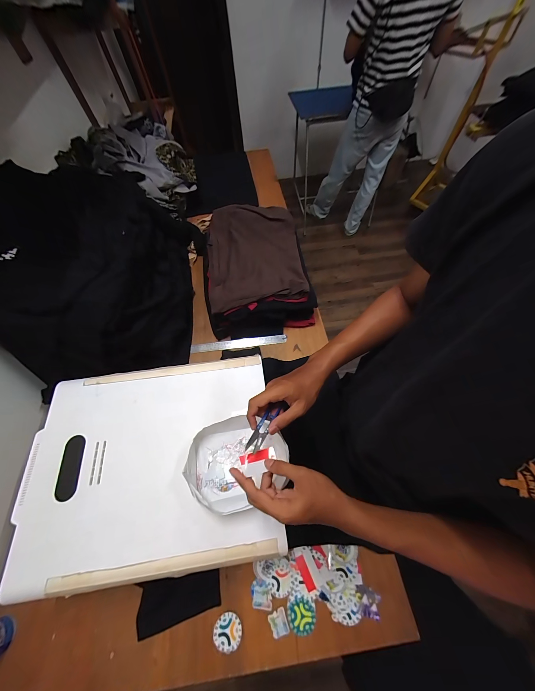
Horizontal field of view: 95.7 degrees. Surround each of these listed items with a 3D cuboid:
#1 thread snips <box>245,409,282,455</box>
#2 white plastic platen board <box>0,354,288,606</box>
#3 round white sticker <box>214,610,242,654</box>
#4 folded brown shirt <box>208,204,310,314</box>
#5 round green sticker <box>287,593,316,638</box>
[{"bbox_3d":[-0.007,0.138,0.403,0.021,0.011,0.082,25,60,16],"label":"thread snips"},{"bbox_3d":[-0.244,0.232,0.509,0.494,0.022,0.397,-8,61,-1],"label":"white plastic platen board"},{"bbox_3d":[-0.082,0.589,0.498,0.056,0.006,0.055,-3,50,4],"label":"round white sticker"},{"bbox_3d":[-0.044,-0.326,0.866,0.330,0.071,0.484,-7,61,-1],"label":"folded brown shirt"},{"bbox_3d":[0.072,0.562,0.507,0.058,0.006,0.060,-9,61,-2],"label":"round green sticker"}]

